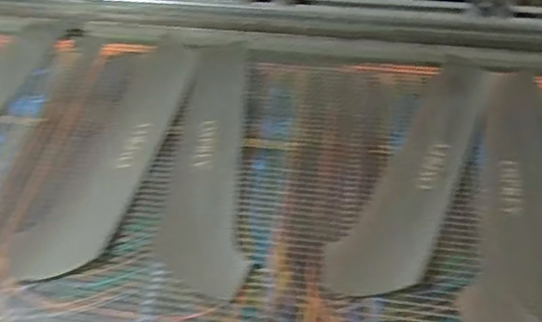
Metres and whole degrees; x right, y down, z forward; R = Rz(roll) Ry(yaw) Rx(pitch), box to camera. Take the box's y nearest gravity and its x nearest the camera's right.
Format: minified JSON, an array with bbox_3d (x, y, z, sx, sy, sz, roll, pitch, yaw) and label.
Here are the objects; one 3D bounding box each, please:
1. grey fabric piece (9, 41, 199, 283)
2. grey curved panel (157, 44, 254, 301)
[{"bbox_3d":[-0.211,-0.024,0.812,0.115,0.011,0.434,9,49,13],"label":"grey fabric piece"},{"bbox_3d":[-0.088,-0.015,0.811,0.110,0.015,0.443,-4,48,1],"label":"grey curved panel"}]

